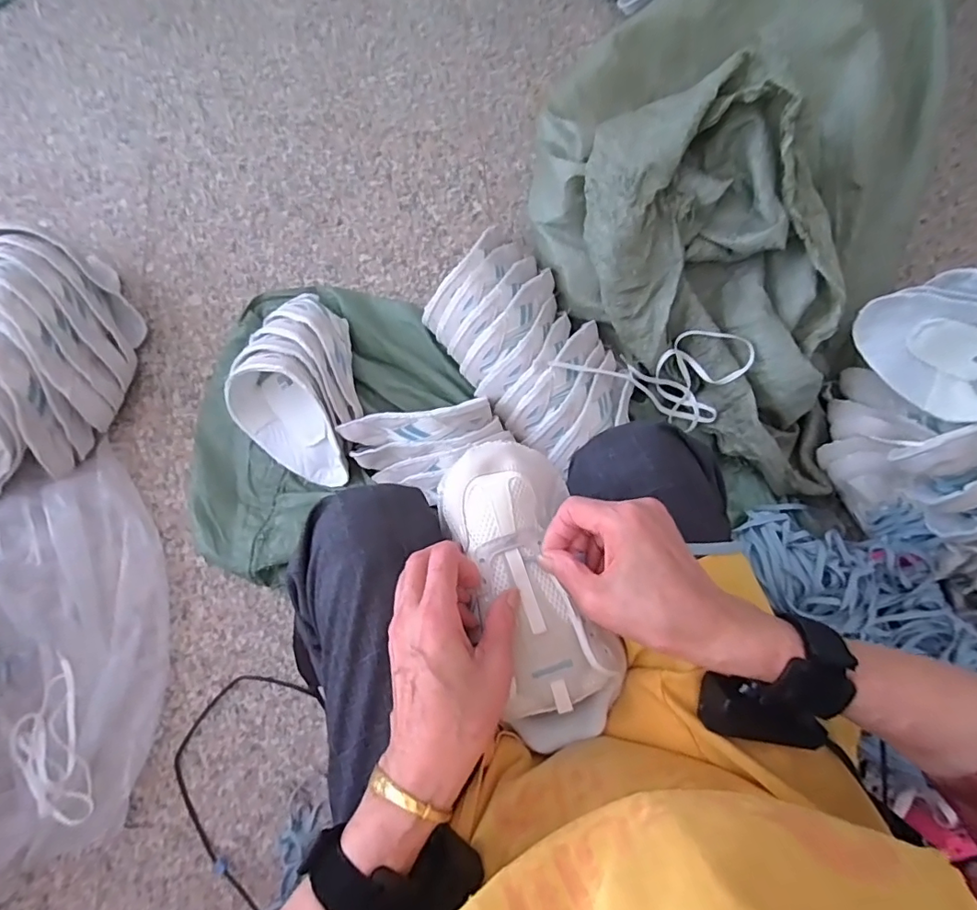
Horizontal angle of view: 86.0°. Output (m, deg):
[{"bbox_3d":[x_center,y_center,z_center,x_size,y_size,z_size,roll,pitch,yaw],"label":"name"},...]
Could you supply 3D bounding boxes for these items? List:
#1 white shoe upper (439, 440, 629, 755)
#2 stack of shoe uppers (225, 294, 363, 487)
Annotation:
[{"bbox_3d":[0.033,0.100,0.384,0.094,0.045,0.220,-18,84,-7],"label":"white shoe upper"},{"bbox_3d":[-0.296,-0.094,0.789,0.185,0.140,0.276,-11,76,-5],"label":"stack of shoe uppers"}]

